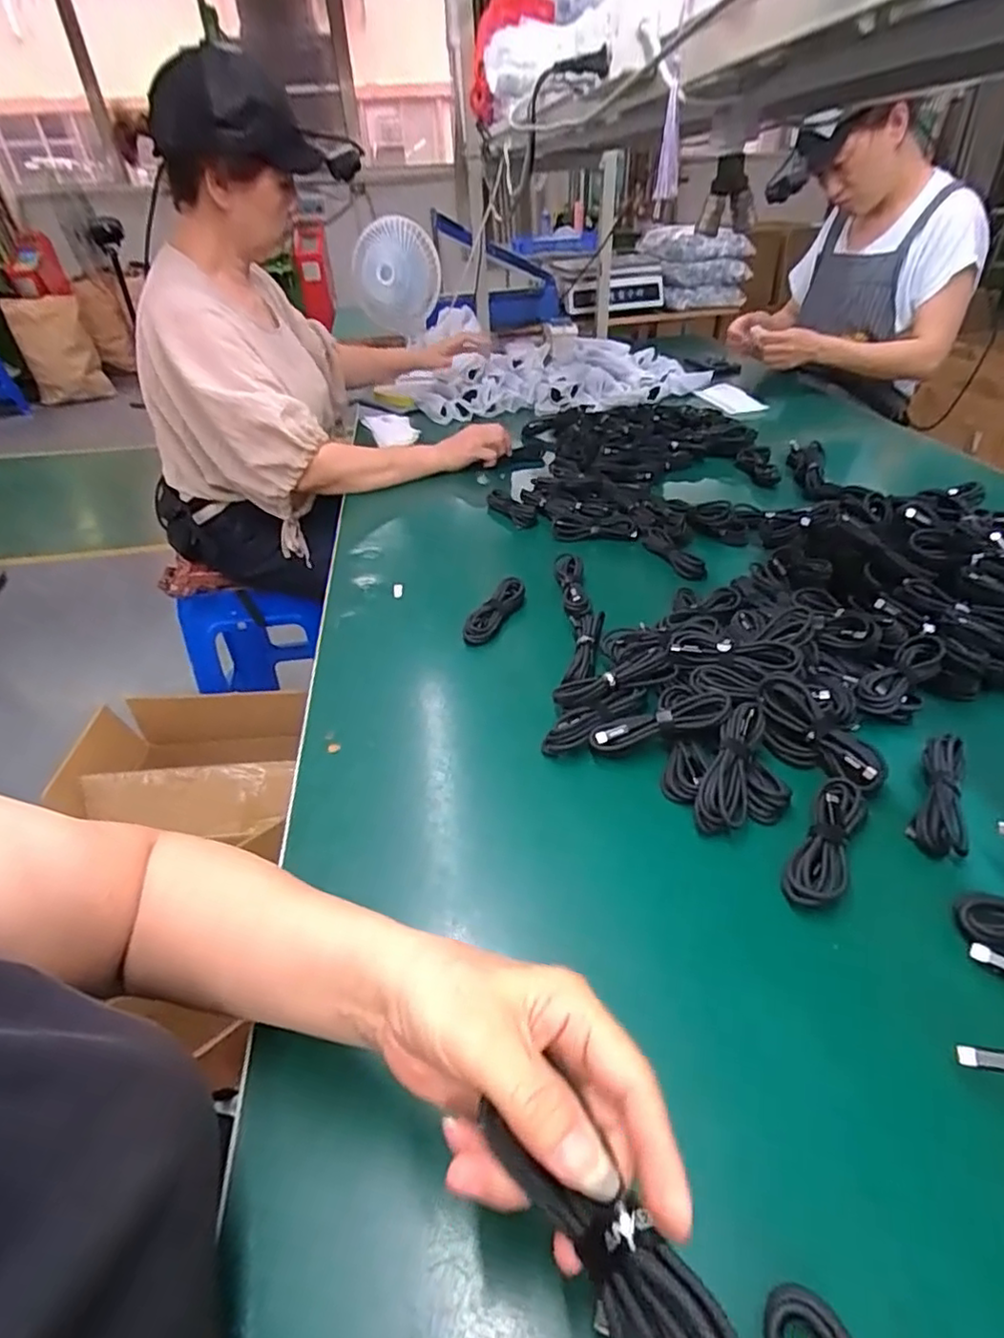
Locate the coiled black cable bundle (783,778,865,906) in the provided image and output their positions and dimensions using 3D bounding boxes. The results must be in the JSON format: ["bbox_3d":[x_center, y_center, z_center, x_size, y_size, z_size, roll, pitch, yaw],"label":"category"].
[{"bbox_3d":[0.224,0.119,0.432,0.033,0.025,0.112,21,44,29],"label":"coiled black cable bundle"}]

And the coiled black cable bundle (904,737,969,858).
[{"bbox_3d":[0.319,0.090,0.457,0.031,0.021,0.103,15,41,24],"label":"coiled black cable bundle"}]

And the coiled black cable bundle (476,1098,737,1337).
[{"bbox_3d":[0.030,0.187,0.200,0.028,0.035,0.097,-31,39,-31],"label":"coiled black cable bundle"}]

